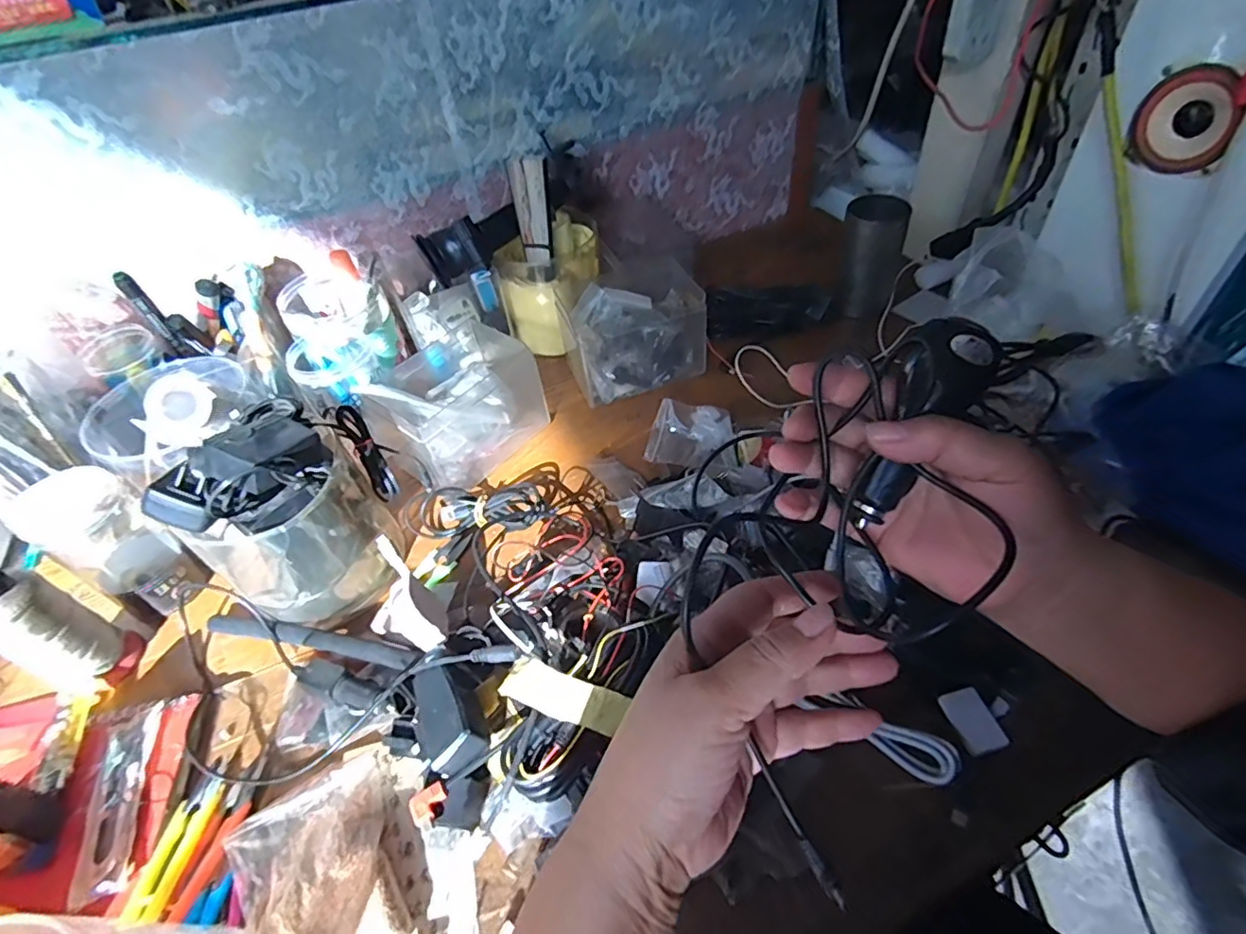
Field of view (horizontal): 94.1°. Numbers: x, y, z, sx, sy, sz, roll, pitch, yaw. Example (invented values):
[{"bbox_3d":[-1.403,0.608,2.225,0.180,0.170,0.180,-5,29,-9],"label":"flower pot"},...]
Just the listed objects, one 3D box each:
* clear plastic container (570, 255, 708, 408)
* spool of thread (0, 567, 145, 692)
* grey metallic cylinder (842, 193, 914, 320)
[{"bbox_3d":[0.009,-0.145,0.618,0.139,0.094,0.113,-13,46,-6],"label":"clear plastic container"},{"bbox_3d":[-0.406,0.110,0.403,0.045,0.112,0.043,-23,48,-15],"label":"spool of thread"},{"bbox_3d":[0.276,-0.230,0.650,0.066,0.117,0.065,10,48,16],"label":"grey metallic cylinder"}]

